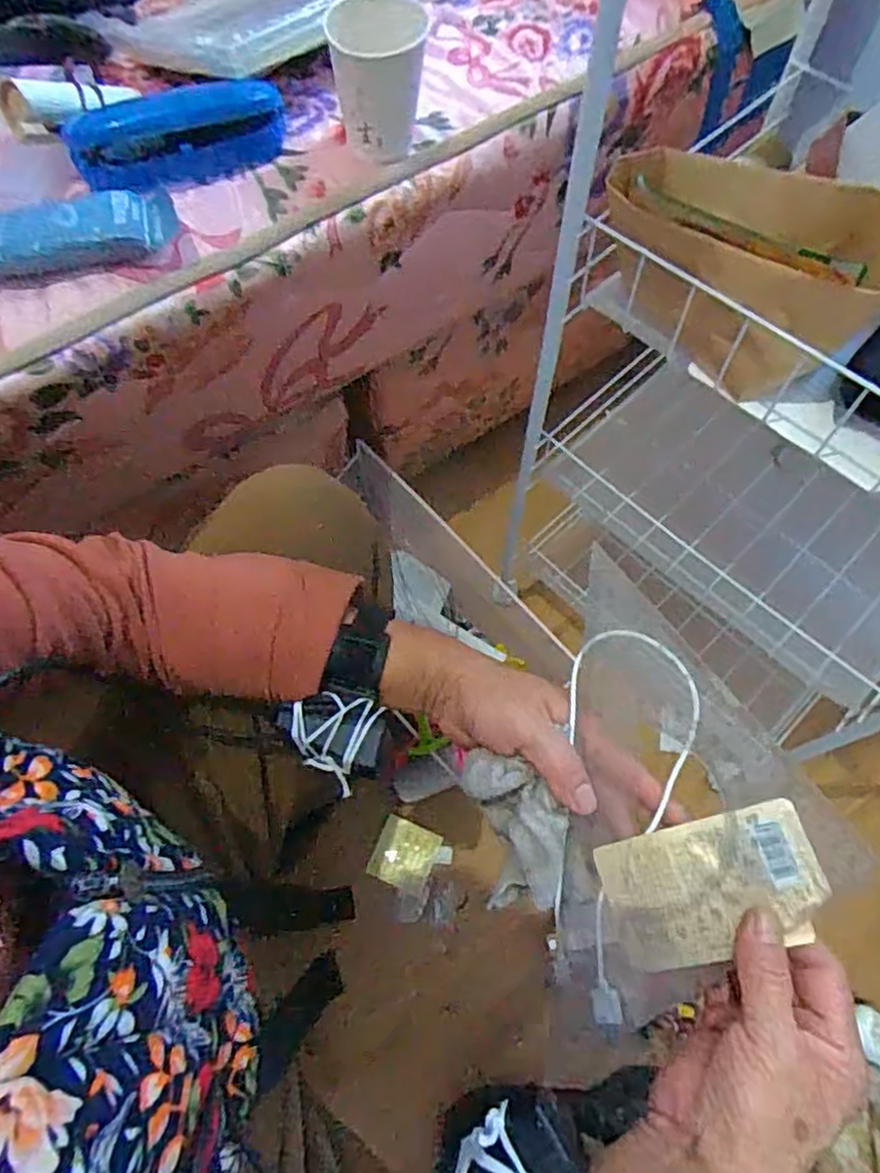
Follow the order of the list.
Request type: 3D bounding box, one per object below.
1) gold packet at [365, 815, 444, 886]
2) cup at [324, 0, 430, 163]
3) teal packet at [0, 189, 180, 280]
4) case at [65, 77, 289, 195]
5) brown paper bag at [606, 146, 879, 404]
[{"bbox_3d":[-0.042,0.308,0.784,0.067,0.014,0.068,21,66,10],"label":"gold packet"},{"bbox_3d":[-0.044,-0.367,0.491,0.063,0.085,0.067,-5,64,-3],"label":"cup"},{"bbox_3d":[-0.258,-0.243,0.468,0.147,0.019,0.052,-14,65,-7],"label":"teal packet"},{"bbox_3d":[-0.194,-0.336,0.509,0.155,0.040,0.066,-26,67,-12],"label":"case"},{"bbox_3d":[0.178,-0.189,0.416,0.169,0.097,0.088,37,69,16],"label":"brown paper bag"}]

